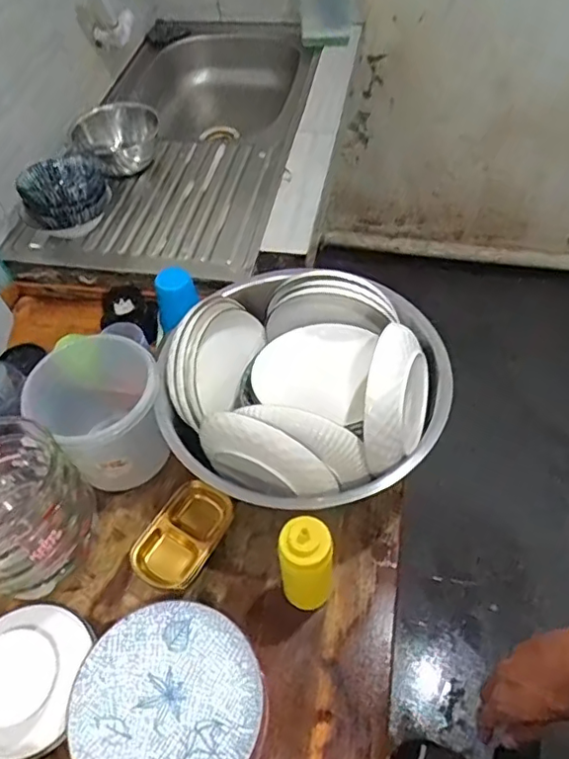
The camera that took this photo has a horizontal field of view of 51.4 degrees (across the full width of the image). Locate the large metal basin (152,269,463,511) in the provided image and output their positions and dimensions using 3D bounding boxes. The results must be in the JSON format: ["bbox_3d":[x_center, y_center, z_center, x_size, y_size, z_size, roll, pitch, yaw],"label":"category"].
[{"bbox_3d":[0.026,0.017,0.797,0.365,0.179,0.319,-21,54,-11],"label":"large metal basin"}]

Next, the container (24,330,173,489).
[{"bbox_3d":[-0.245,0.051,0.824,0.160,0.170,0.166,-2,52,3],"label":"container"}]

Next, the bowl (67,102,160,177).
[{"bbox_3d":[-0.336,-0.489,1.186,0.152,0.091,0.152,-2,52,3],"label":"bowl"}]

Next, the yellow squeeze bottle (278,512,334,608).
[{"bbox_3d":[0.026,0.215,0.680,0.057,0.171,0.049,-4,52,1],"label":"yellow squeeze bottle"}]

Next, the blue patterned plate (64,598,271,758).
[{"bbox_3d":[-0.120,0.341,0.621,0.199,0.028,0.191,-2,52,3],"label":"blue patterned plate"}]

